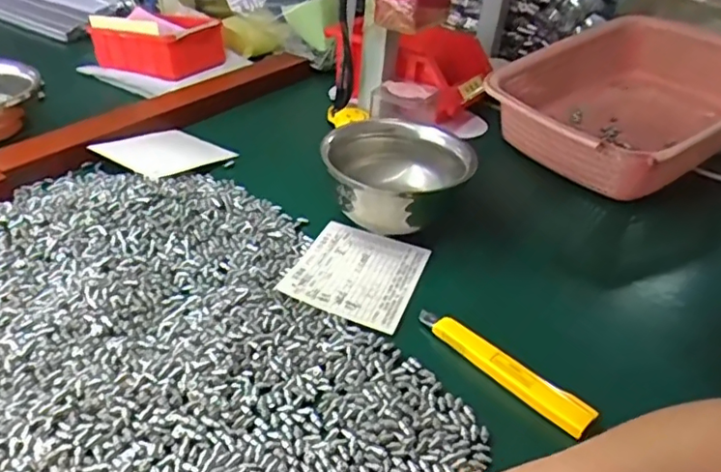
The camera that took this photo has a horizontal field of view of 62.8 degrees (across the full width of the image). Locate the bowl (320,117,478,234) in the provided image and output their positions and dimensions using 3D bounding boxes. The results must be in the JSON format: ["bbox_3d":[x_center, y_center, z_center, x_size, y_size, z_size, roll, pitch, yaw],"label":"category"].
[{"bbox_3d":[0.030,-0.045,0.503,0.118,0.071,0.118,4,36,-3],"label":"bowl"}]

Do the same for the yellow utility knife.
[{"bbox_3d":[0.089,0.082,0.381,0.020,0.012,0.126,-27,47,-37],"label":"yellow utility knife"}]

